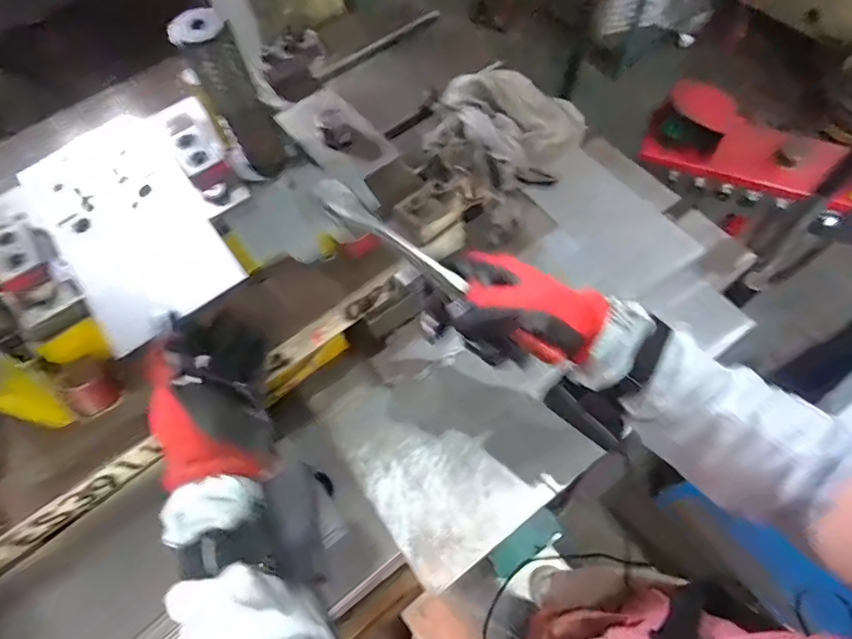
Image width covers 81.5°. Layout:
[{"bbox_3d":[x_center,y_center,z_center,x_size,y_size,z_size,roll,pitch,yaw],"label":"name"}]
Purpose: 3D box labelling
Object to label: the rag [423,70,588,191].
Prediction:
[{"bbox_3d":[0.109,-0.288,0.721,0.211,0.068,0.176,34,71,18],"label":"rag"}]

